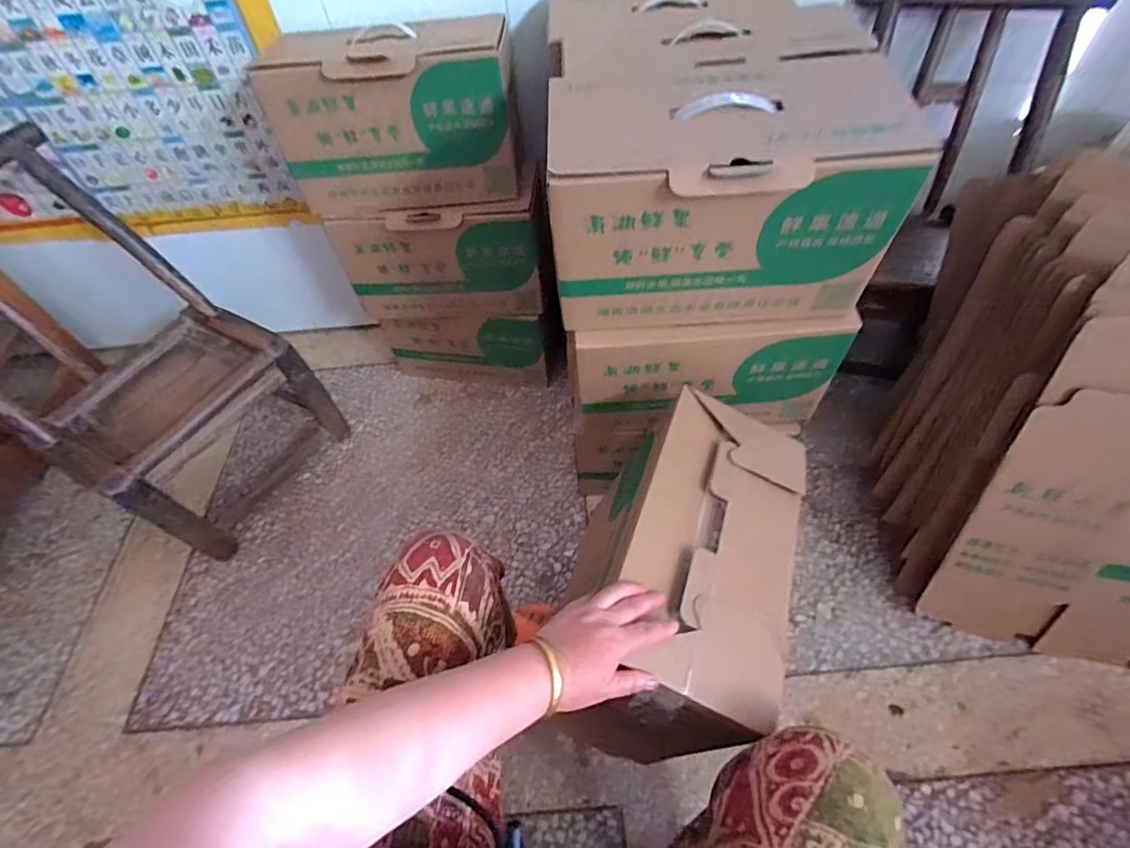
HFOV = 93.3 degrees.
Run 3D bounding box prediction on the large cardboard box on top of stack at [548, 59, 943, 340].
[{"bbox_3d":[0.176,-0.265,0.647,0.363,0.238,0.214,-1,55,2],"label":"large cardboard box on top of stack"}]

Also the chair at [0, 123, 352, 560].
[{"bbox_3d":[-0.786,-0.105,0.972,0.407,0.610,0.401,24,58,20],"label":"chair"}]

